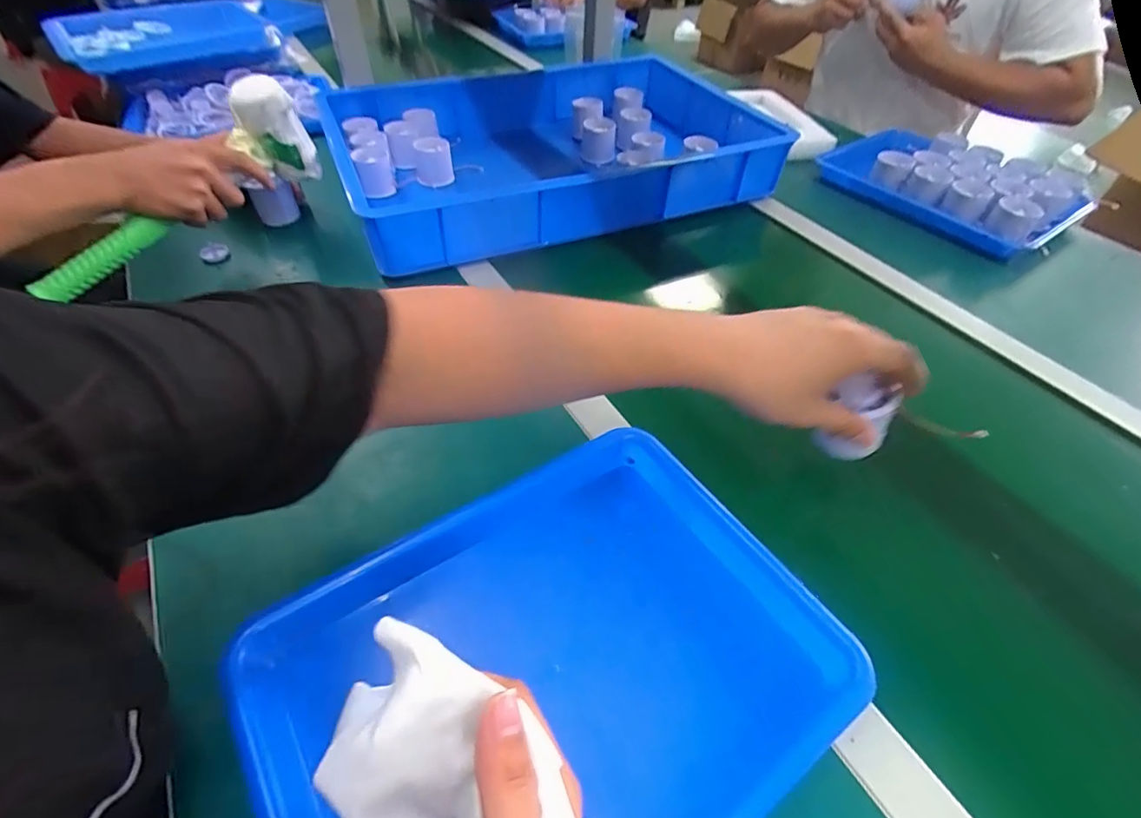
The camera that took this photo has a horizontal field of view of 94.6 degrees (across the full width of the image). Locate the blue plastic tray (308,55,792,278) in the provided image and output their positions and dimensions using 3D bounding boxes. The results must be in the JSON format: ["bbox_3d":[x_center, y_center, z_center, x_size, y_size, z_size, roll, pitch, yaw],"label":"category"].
[{"bbox_3d":[-0.047,-0.391,0.802,0.584,0.116,0.414,-14,50,-14],"label":"blue plastic tray"}]

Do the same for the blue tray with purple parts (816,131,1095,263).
[{"bbox_3d":[0.548,-0.335,0.767,0.203,0.055,0.320,-31,56,-26],"label":"blue tray with purple parts"}]

